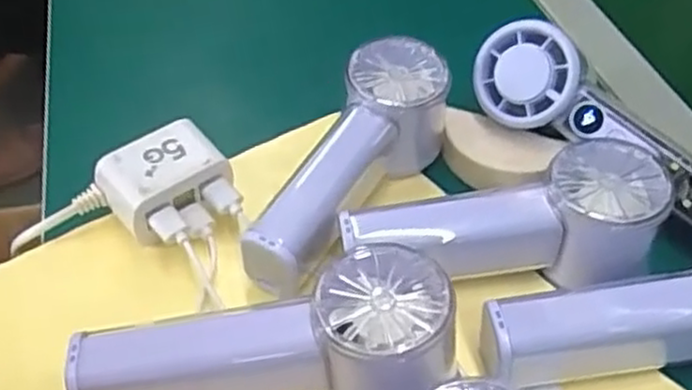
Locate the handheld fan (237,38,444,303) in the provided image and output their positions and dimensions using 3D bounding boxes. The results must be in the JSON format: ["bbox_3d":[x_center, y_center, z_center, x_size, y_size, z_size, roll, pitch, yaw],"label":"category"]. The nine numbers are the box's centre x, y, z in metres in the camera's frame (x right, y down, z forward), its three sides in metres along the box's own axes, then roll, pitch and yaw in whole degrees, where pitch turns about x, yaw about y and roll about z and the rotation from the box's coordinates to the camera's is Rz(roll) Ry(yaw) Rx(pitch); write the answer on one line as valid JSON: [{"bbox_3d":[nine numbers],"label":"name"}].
[{"bbox_3d":[0.004,-0.016,0.370,0.052,0.055,0.150,21,48,16],"label":"handheld fan"}]

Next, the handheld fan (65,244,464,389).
[{"bbox_3d":[-0.032,0.066,0.293,0.149,0.055,0.053,-9,47,-12],"label":"handheld fan"}]

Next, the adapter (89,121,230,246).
[{"bbox_3d":[-0.092,-0.007,0.374,0.058,0.037,0.035,-26,53,-26],"label":"adapter"}]

